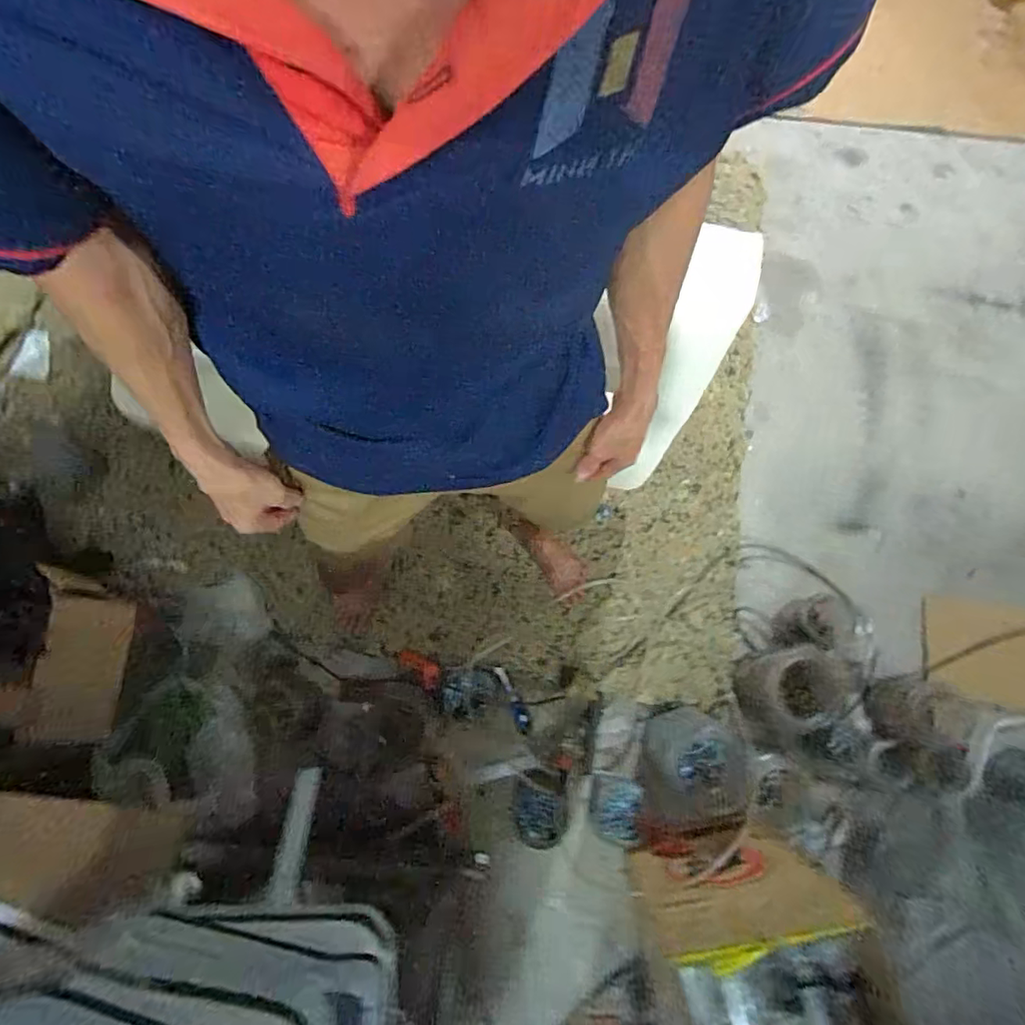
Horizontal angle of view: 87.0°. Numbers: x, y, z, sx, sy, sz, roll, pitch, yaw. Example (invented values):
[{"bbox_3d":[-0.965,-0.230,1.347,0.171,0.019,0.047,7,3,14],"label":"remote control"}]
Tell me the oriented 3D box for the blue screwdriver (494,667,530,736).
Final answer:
[{"bbox_3d":[0.002,0.429,1.244,0.032,0.028,0.159,-23,75,-5],"label":"blue screwdriver"}]

